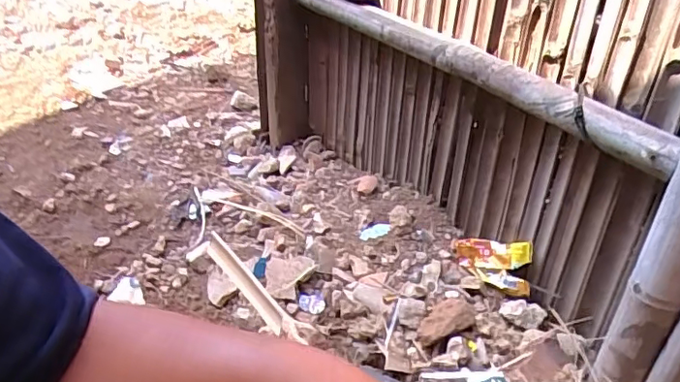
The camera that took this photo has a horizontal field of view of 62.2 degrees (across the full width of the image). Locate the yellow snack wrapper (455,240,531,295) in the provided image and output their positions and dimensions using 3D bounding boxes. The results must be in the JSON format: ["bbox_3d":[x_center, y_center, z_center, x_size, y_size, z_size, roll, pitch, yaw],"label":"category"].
[{"bbox_3d":[0.285,0.124,1.047,0.164,0.083,0.055,31,43,34],"label":"yellow snack wrapper"}]

